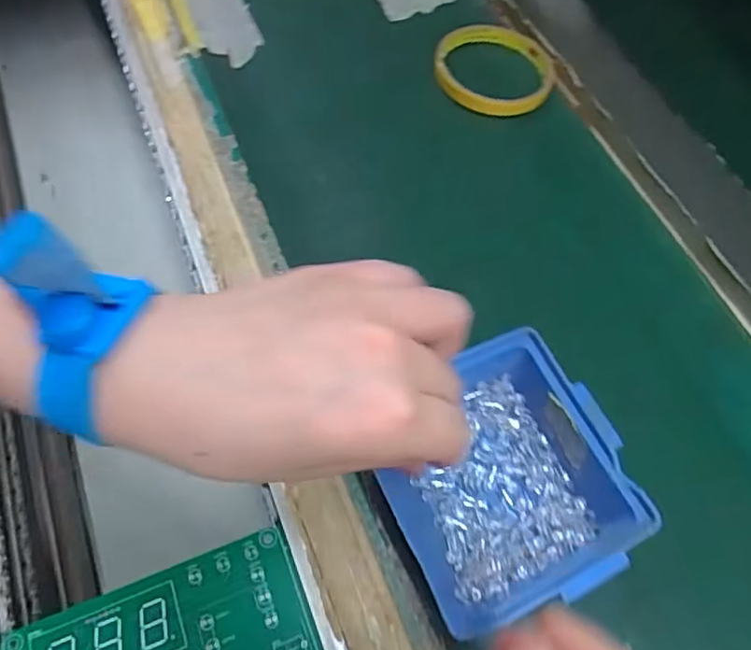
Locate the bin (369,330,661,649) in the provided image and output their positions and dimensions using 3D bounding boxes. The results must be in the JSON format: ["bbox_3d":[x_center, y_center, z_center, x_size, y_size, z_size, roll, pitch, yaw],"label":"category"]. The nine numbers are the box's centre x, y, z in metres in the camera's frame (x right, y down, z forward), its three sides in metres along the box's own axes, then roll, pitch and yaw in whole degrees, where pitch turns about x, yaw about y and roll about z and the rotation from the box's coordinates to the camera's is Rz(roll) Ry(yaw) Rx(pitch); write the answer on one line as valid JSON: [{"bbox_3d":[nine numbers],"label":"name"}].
[{"bbox_3d":[0.054,0.070,0.261,0.097,0.045,0.102,-26,67,-15],"label":"bin"}]

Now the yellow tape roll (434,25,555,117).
[{"bbox_3d":[0.086,-0.184,0.427,0.085,0.015,0.081,1,63,-2],"label":"yellow tape roll"}]

